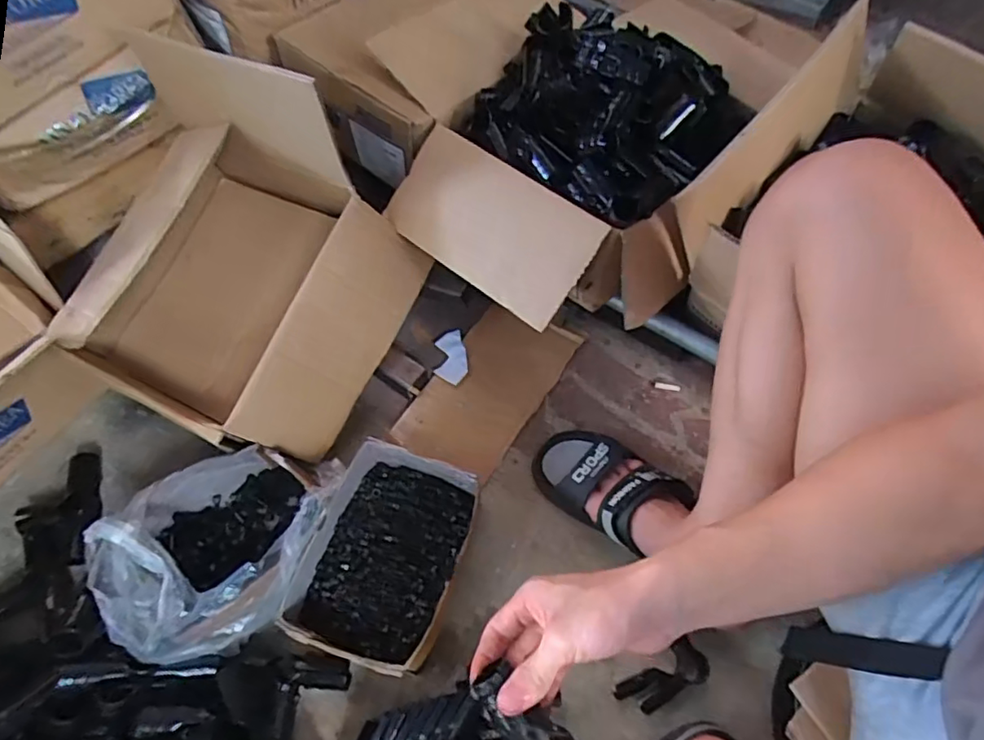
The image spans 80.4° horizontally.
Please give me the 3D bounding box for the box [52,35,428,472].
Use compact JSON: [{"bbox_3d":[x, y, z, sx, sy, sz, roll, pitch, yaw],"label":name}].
[{"bbox_3d":[-0.316,-0.125,0.675,0.344,0.298,0.323,25,65,14],"label":"box"}]

